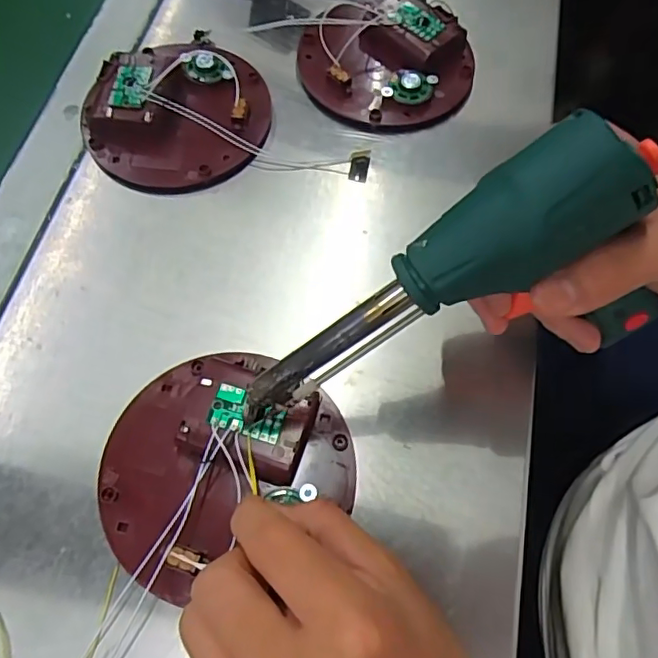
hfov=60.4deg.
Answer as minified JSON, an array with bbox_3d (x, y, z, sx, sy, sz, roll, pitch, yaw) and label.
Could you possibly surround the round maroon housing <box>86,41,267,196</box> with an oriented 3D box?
[{"bbox_3d":[-0.096,-0.143,0.364,0.110,0.024,0.116,1,65,-1],"label":"round maroon housing"}]

